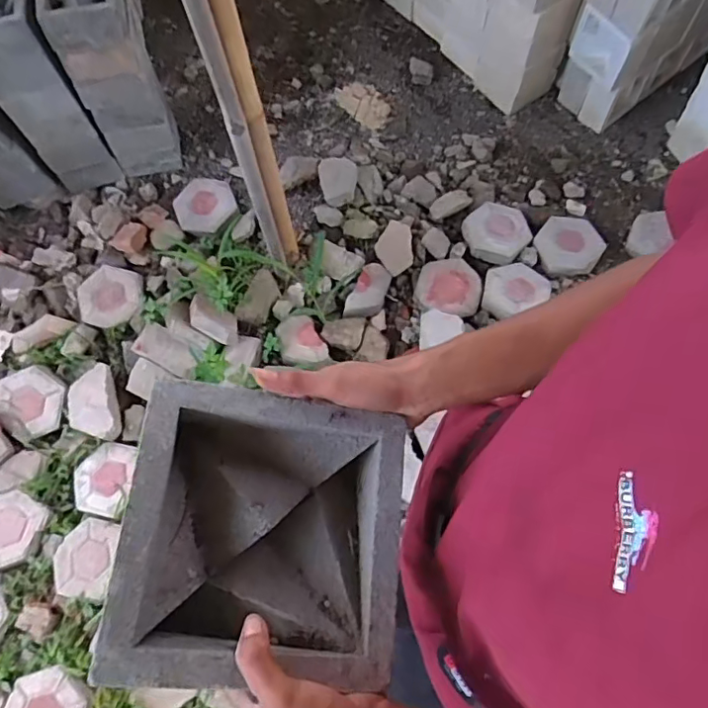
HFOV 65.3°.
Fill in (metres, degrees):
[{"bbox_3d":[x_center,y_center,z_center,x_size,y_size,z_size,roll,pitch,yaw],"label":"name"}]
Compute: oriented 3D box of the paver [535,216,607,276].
[{"bbox_3d":[0.696,-0.352,1.782,0.204,0.058,0.224,35,73,16],"label":"paver"}]

